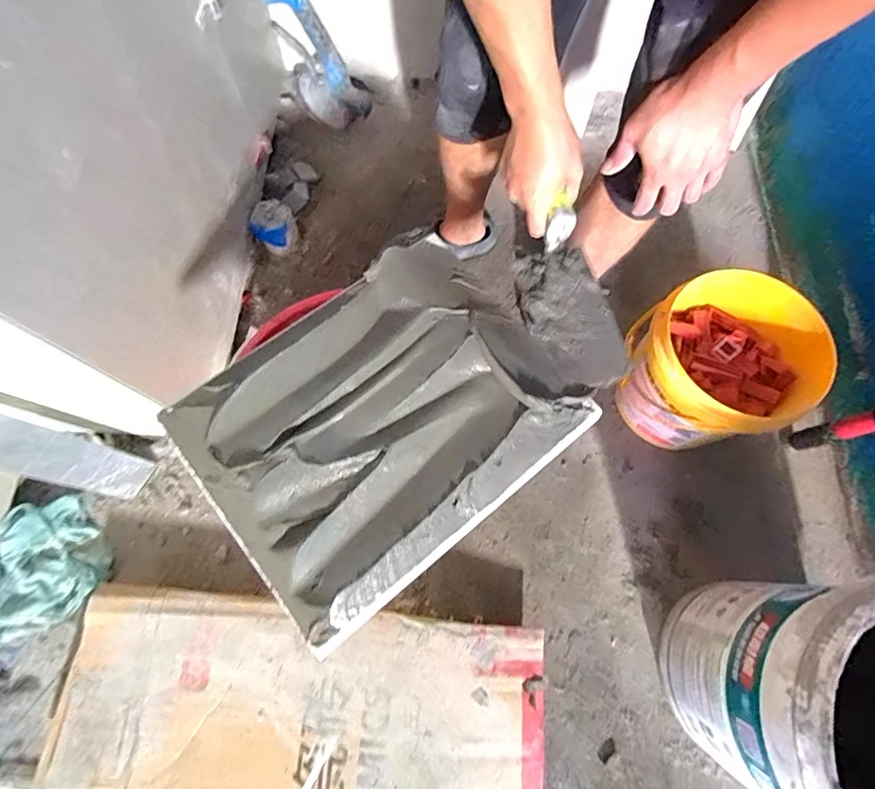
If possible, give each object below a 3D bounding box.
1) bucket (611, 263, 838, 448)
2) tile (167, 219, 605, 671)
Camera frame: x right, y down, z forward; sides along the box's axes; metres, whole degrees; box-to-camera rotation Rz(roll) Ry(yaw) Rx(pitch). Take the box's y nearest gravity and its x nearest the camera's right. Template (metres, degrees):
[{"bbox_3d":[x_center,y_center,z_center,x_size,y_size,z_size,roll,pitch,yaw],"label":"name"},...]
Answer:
[{"bbox_3d":[0.438,-0.043,0.778,0.248,0.240,0.224,43,75,12],"label":"bucket"},{"bbox_3d":[-0.056,0.015,0.487,0.380,0.033,0.295,-37,76,-14],"label":"tile"}]

